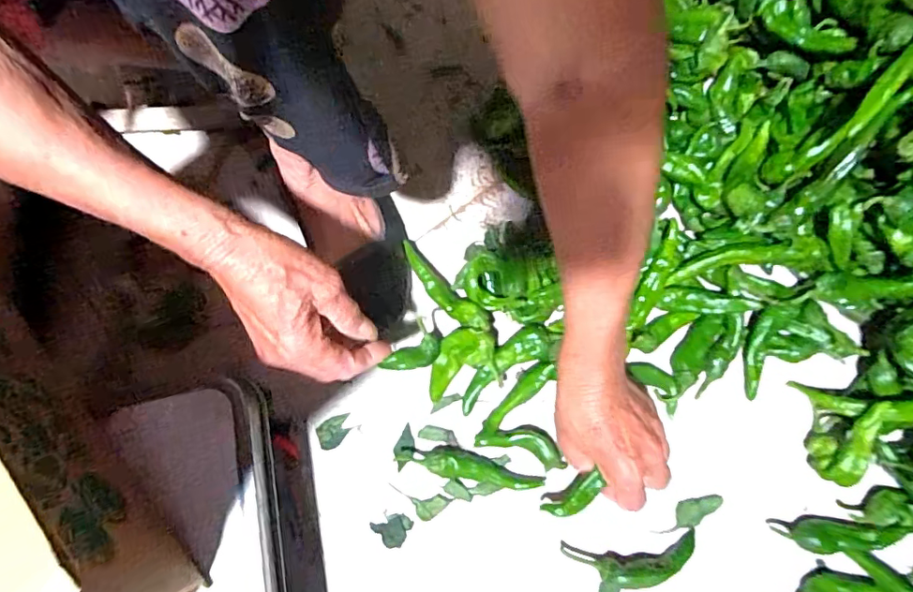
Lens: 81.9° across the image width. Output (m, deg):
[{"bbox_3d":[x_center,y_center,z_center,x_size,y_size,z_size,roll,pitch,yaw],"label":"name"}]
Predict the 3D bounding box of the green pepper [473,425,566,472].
[{"bbox_3d":[0.060,0.131,0.469,0.080,0.025,0.030,18,74,7],"label":"green pepper"}]

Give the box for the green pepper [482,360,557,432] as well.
[{"bbox_3d":[0.053,0.089,0.475,0.082,0.015,0.021,-40,76,-10],"label":"green pepper"}]

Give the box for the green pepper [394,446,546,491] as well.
[{"bbox_3d":[0.012,0.151,0.466,0.127,0.017,0.025,11,73,5],"label":"green pepper"}]

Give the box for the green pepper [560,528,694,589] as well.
[{"bbox_3d":[0.152,0.226,0.444,0.111,0.025,0.036,-10,73,-1],"label":"green pepper"}]

